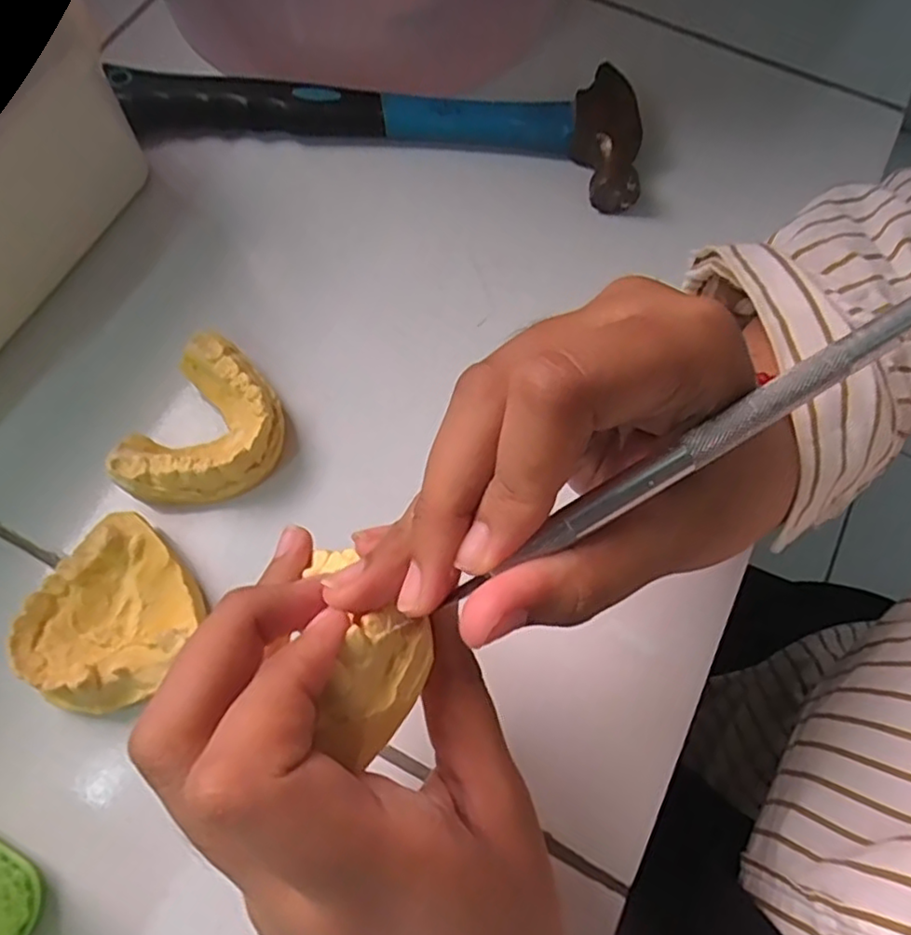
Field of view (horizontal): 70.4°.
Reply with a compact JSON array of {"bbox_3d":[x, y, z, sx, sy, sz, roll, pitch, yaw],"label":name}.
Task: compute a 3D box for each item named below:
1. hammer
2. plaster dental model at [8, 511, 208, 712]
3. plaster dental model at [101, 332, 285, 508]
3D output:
[{"bbox_3d":[-0.036,-0.175,0.317,0.251,0.024,0.067,8,69,4],"label":"hammer"},{"bbox_3d":[-0.121,0.053,0.231,0.054,0.020,0.059,0,69,1],"label":"plaster dental model"},{"bbox_3d":[-0.096,-0.014,0.259,0.051,0.025,0.070,21,70,8],"label":"plaster dental model"}]

